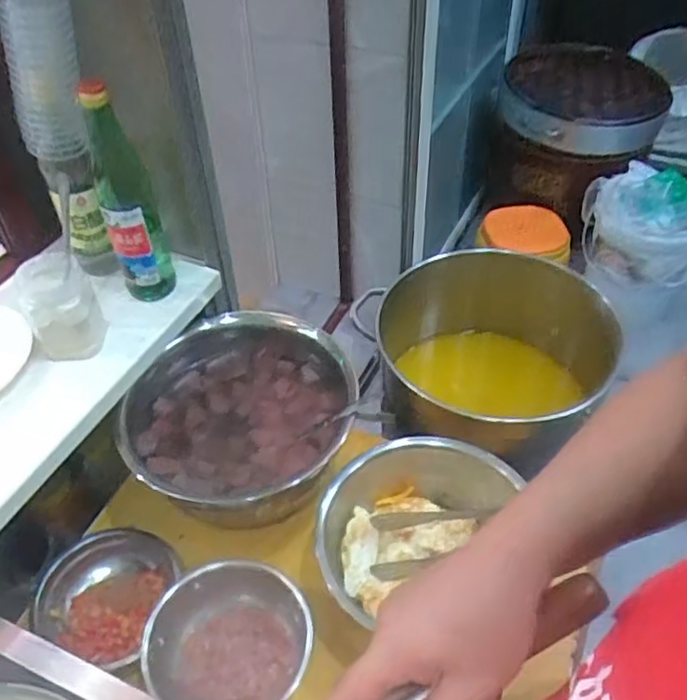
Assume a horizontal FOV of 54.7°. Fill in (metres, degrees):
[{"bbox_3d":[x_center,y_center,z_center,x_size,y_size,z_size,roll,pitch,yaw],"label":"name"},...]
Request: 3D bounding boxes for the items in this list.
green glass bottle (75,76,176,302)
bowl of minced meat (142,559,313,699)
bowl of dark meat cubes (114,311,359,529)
[{"bbox_3d":[-0.245,-0.173,0.750,0.062,0.270,0.072,-17,47,-14],"label":"green glass bottle"},{"bbox_3d":[-0.121,0.311,0.711,0.166,0.089,0.145,-30,52,-25],"label":"bowl of minced meat"},{"bbox_3d":[-0.127,0.093,0.851,0.258,0.147,0.266,-1,46,1],"label":"bowl of dark meat cubes"}]

